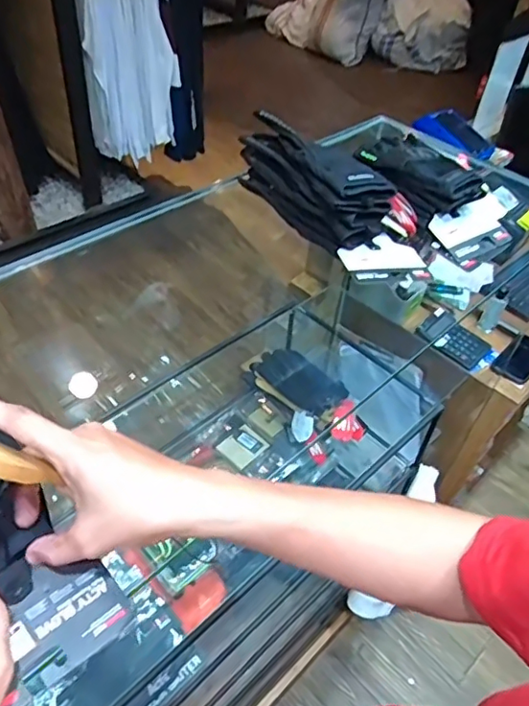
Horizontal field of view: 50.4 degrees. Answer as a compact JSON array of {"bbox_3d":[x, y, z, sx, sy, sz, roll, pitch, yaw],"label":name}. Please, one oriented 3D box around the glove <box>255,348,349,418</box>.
[{"bbox_3d":[0.068,0.047,1.076,0.088,0.038,0.182,-30,55,-31],"label":"glove"}]

